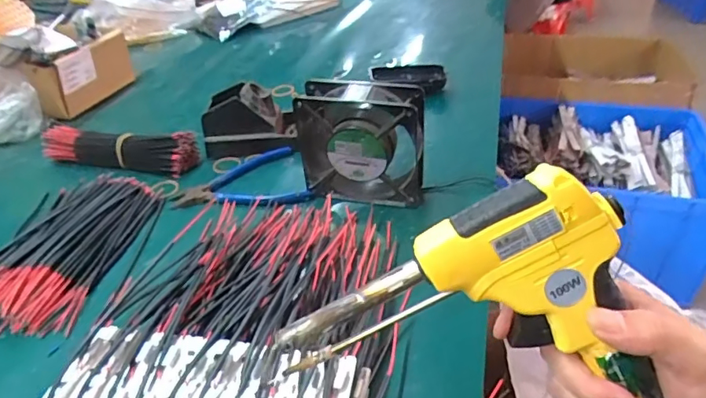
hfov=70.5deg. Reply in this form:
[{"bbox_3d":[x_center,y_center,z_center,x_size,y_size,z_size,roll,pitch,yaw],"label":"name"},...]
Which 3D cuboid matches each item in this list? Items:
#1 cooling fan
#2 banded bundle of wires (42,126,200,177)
[{"bbox_3d":[0.006,-0.049,0.498,0.123,0.125,0.043,4,36,11],"label":"cooling fan"},{"bbox_3d":[-0.288,-0.064,0.608,0.199,0.040,0.044,6,37,13],"label":"banded bundle of wires"}]

